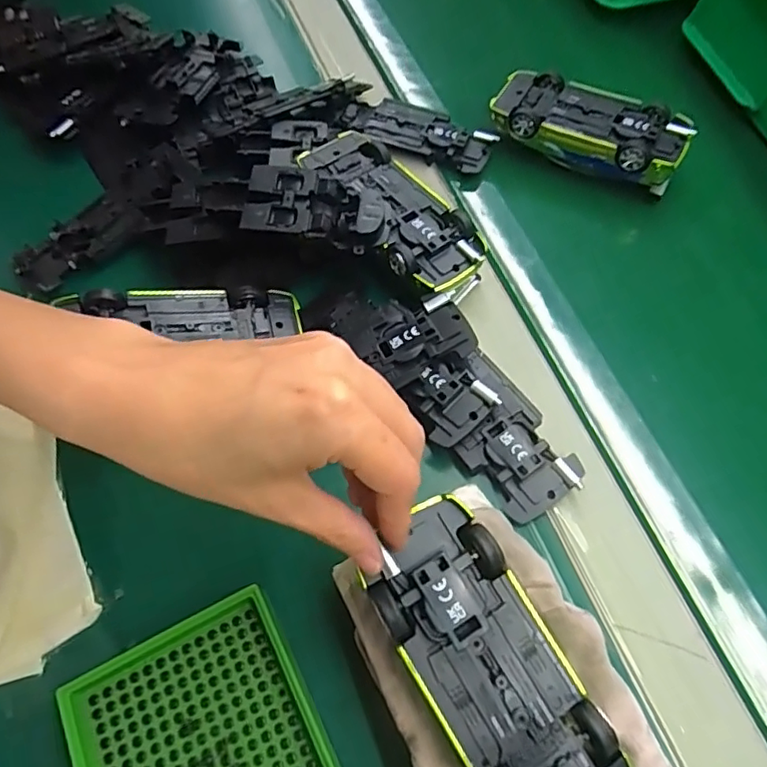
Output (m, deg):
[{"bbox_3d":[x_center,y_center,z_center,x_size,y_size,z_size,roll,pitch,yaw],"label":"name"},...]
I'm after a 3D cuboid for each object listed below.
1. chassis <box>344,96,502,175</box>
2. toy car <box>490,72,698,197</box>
[{"bbox_3d":[0.024,-0.180,0.427,0.106,0.017,0.041,22,64,12],"label":"chassis"},{"bbox_3d":[0.142,-0.176,0.410,0.127,0.032,0.052,25,65,14],"label":"toy car"}]

